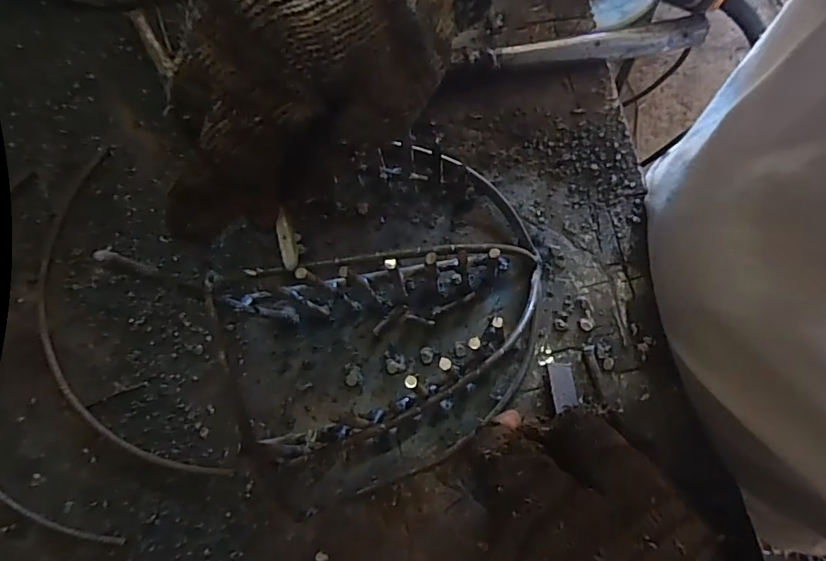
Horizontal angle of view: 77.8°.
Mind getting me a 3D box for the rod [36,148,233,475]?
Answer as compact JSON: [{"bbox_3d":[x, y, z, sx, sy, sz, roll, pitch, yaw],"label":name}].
[{"bbox_3d":[-0.207,0.032,0.341,0.087,0.008,0.243,-27,76,-5],"label":"rod"}]

